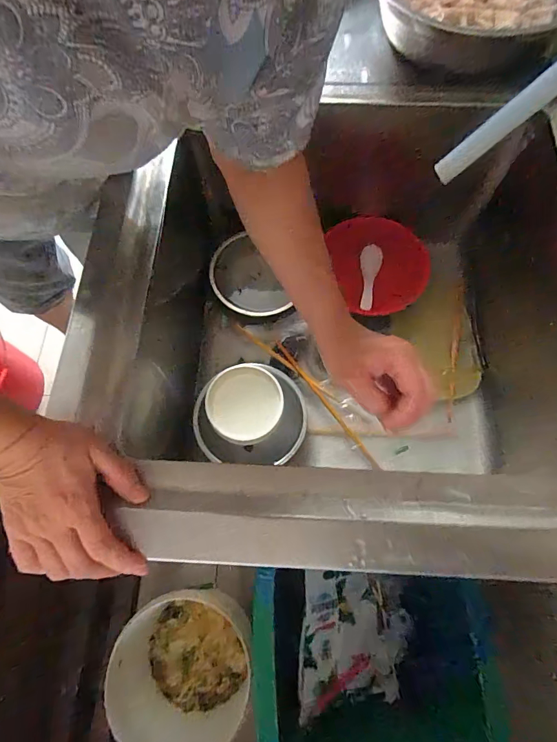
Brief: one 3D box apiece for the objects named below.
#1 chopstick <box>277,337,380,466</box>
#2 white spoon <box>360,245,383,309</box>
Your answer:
[{"bbox_3d":[0.074,0.046,0.619,0.013,0.010,0.246,-34,73,-11],"label":"chopstick"},{"bbox_3d":[0.157,-0.161,0.686,0.035,0.009,0.110,5,89,3],"label":"white spoon"}]

